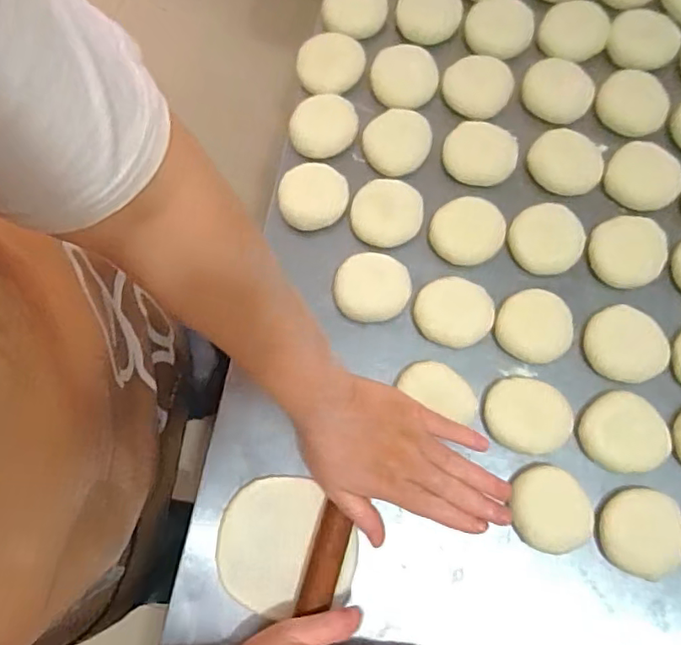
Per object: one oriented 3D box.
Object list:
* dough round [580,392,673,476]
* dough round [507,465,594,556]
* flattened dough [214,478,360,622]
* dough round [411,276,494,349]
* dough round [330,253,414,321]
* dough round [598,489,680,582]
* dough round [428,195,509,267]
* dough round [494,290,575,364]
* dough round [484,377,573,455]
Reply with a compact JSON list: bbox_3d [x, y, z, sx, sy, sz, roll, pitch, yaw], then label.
[{"bbox_3d":[0.243,0.096,0.488,0.071,0.020,0.061,40,80,10],"label":"dough round"},{"bbox_3d":[0.174,0.156,0.478,0.062,0.023,0.068,0,75,1],"label":"dough round"},{"bbox_3d":[-0.044,0.186,0.481,0.112,0.012,0.106,0,75,1],"label":"flattened dough"},{"bbox_3d":[0.102,-0.010,0.516,0.068,0.023,0.058,10,76,4],"label":"dough round"},{"bbox_3d":[0.029,-0.032,0.526,0.067,0.016,0.059,11,76,4],"label":"dough round"},{"bbox_3d":[0.245,0.170,0.464,0.060,0.028,0.065,0,75,1],"label":"dough round"},{"bbox_3d":[0.119,-0.085,0.540,0.067,0.017,0.060,-32,77,-7],"label":"dough round"},{"bbox_3d":[0.174,0.003,0.511,0.063,0.020,0.060,0,75,1],"label":"dough round"},{"bbox_3d":[0.161,0.080,0.493,0.070,0.014,0.061,7,76,3],"label":"dough round"}]

